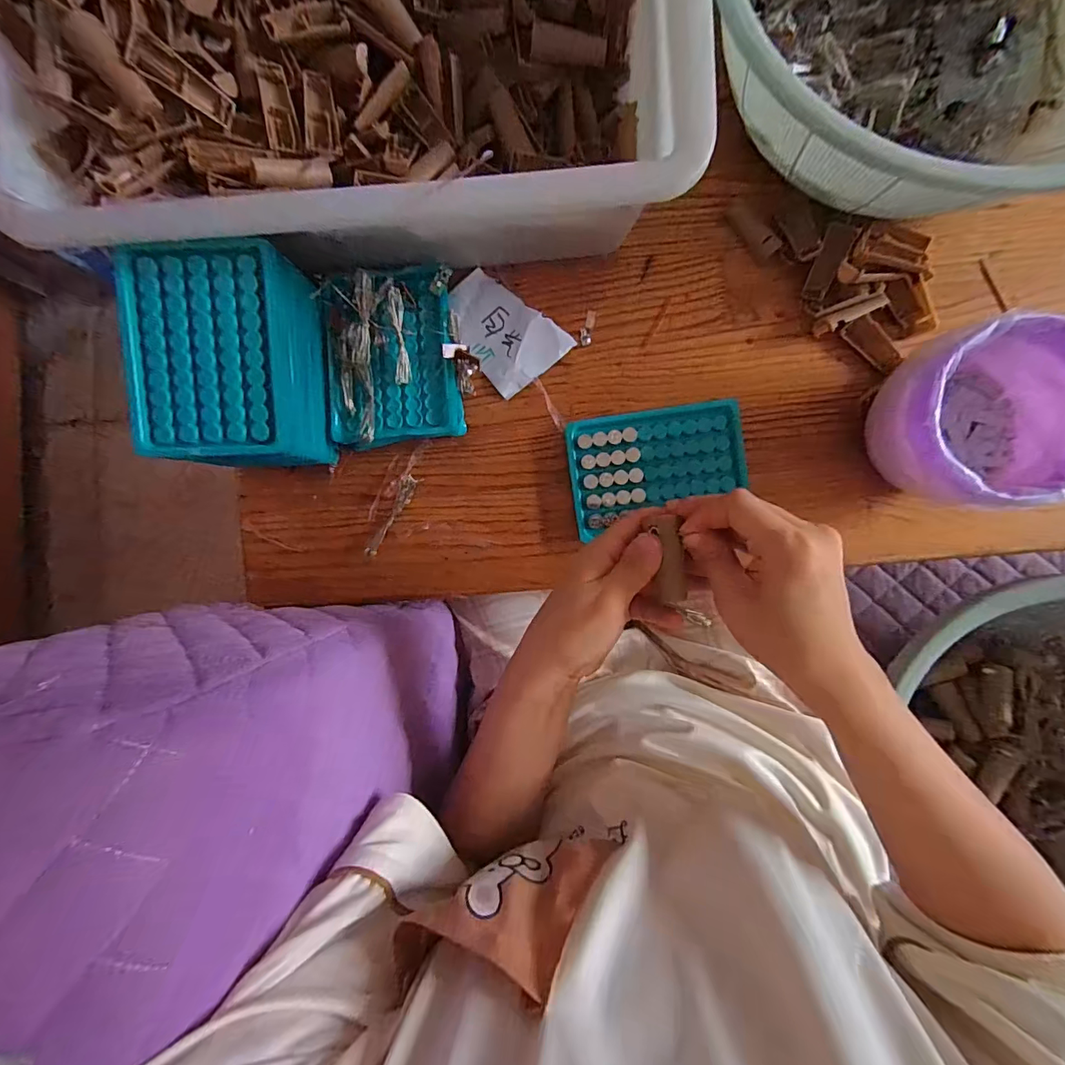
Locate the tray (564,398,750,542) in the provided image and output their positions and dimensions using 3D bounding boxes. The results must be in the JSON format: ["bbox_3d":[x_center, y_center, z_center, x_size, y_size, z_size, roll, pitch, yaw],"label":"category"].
[{"bbox_3d":[0.096,-0.051,0.356,0.131,0.008,0.088,-8,90,2],"label":"tray"}]

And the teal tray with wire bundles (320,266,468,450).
[{"bbox_3d":[-0.108,-0.133,0.345,0.098,0.039,0.131,-3,90,2],"label":"teal tray with wire bundles"}]

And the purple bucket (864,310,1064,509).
[{"bbox_3d":[0.290,-0.070,0.312,0.104,0.099,0.106,0,90,2],"label":"purple bucket"}]

